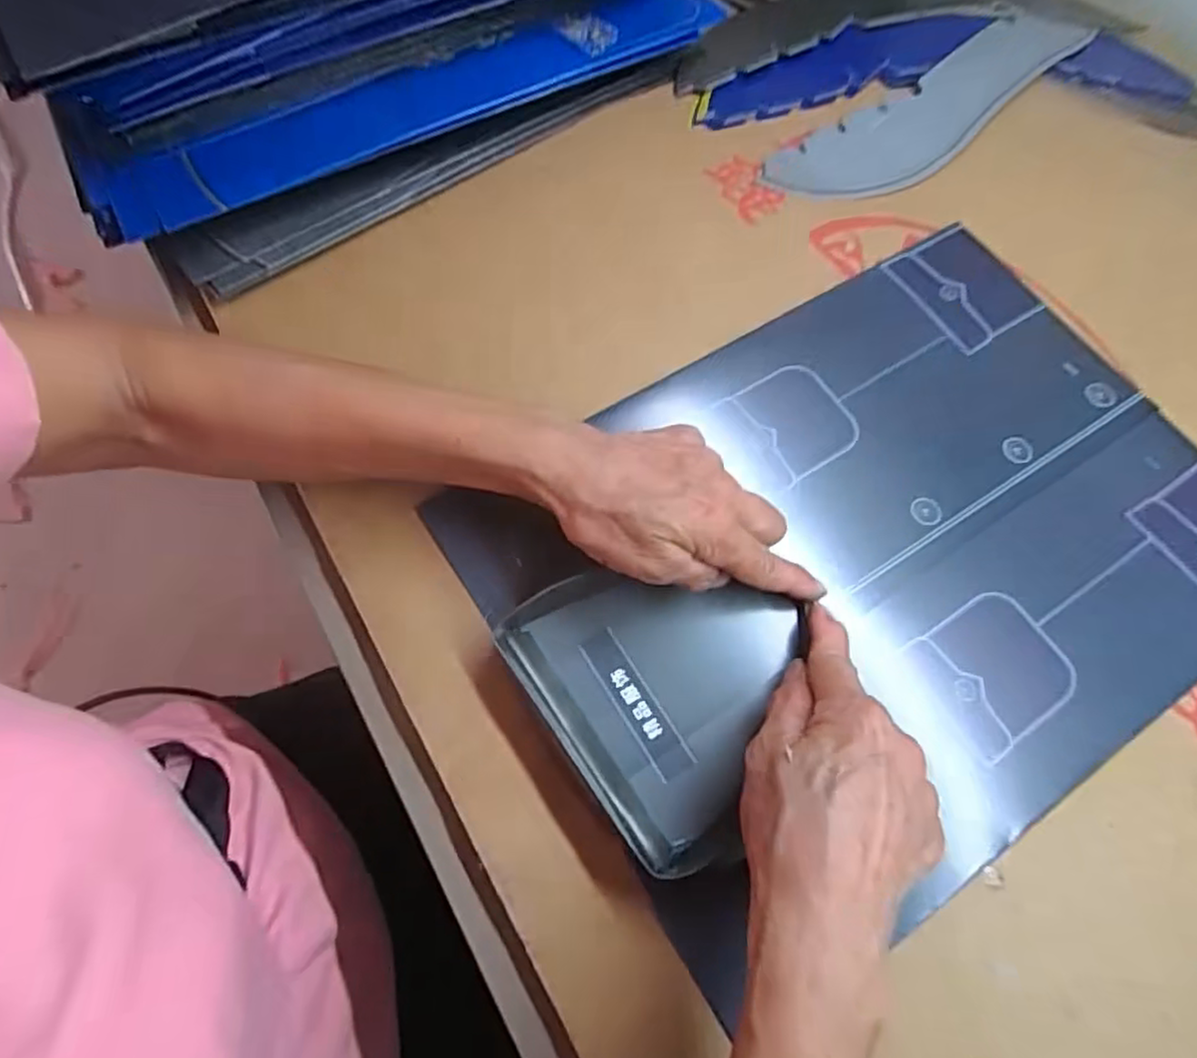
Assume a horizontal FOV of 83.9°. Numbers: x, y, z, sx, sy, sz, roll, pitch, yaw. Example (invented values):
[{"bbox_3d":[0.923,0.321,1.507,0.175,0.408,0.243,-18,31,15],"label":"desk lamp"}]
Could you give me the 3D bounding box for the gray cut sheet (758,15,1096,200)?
[{"bbox_3d":[0.250,-0.302,0.475,0.303,0.006,0.071,-36,74,-15],"label":"gray cut sheet"}]

